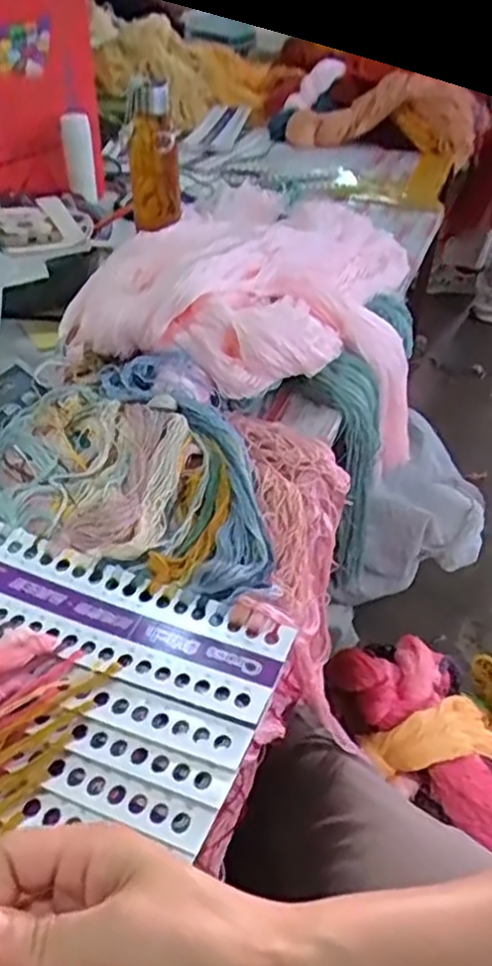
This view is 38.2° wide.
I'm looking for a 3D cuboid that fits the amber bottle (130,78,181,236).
[{"bbox_3d":[-0.120,-0.415,0.918,0.064,0.185,0.074,-1,21,-1],"label":"amber bottle"}]

